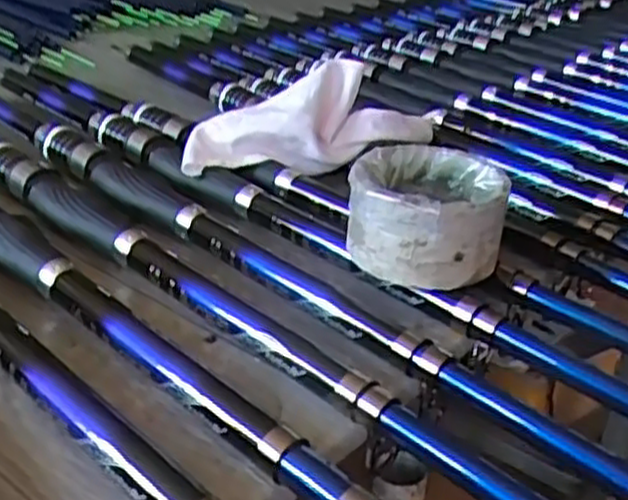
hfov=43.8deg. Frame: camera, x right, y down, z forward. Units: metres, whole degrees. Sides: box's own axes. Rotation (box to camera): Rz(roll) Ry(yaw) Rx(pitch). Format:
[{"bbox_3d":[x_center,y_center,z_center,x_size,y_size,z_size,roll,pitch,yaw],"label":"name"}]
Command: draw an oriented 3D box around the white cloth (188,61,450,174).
[{"bbox_3d":[0.006,-0.092,0.548,0.203,0.061,0.050,-9,31,-22],"label":"white cloth"}]

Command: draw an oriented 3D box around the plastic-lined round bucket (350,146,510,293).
[{"bbox_3d":[0.058,-0.016,0.416,0.078,0.056,0.077,3,28,-1],"label":"plastic-lined round bucket"}]

